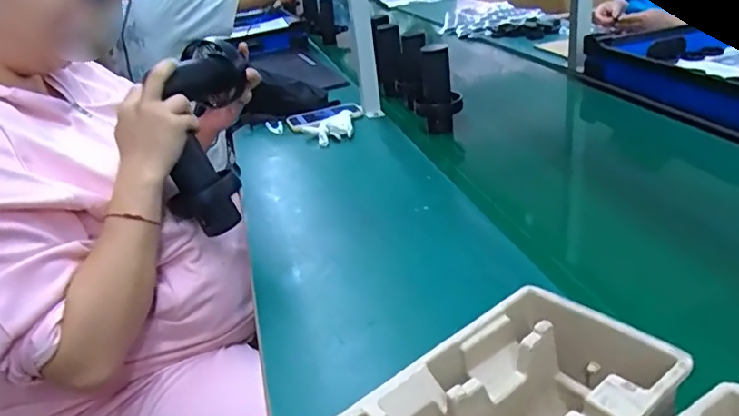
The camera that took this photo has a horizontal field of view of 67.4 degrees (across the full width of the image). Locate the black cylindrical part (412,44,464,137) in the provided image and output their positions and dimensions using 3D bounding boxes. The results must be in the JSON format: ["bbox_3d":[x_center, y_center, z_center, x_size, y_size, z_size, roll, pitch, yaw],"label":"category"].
[{"bbox_3d":[0.143,-0.240,1.135,0.091,0.174,0.073,-3,28,10],"label":"black cylindrical part"}]

